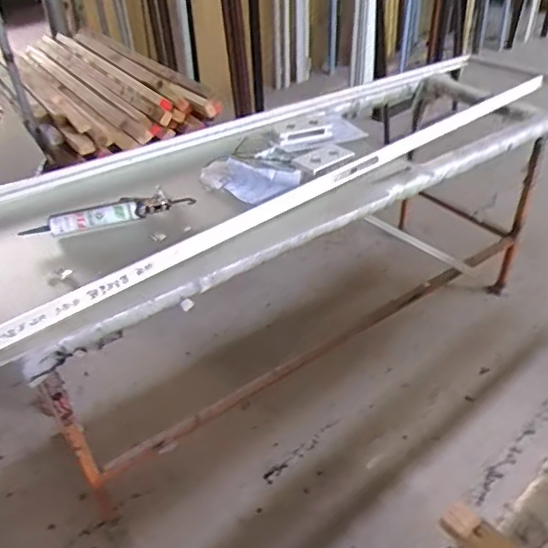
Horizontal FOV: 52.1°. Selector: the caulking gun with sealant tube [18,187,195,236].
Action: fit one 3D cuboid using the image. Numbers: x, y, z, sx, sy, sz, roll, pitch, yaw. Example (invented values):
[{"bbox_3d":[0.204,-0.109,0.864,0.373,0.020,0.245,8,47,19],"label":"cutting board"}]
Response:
[{"bbox_3d":[-0.426,-0.158,1.448,0.432,0.055,0.060,-12,38,-14],"label":"caulking gun with sealant tube"}]

